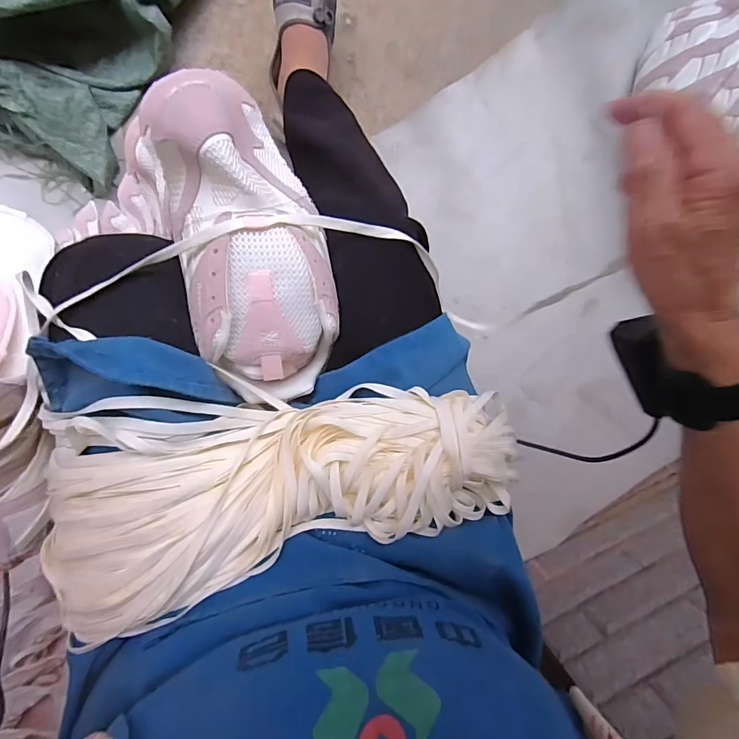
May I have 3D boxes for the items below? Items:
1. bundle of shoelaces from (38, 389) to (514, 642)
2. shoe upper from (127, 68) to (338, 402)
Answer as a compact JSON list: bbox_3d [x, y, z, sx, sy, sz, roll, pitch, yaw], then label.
[{"bbox_3d":[-0.060,0.089,0.339,0.348,0.049,0.155,-7,98,-9],"label":"bundle of shoelaces"},{"bbox_3d":[-0.095,-0.098,0.344,0.110,0.092,0.248,-17,104,-7],"label":"shoe upper"}]

